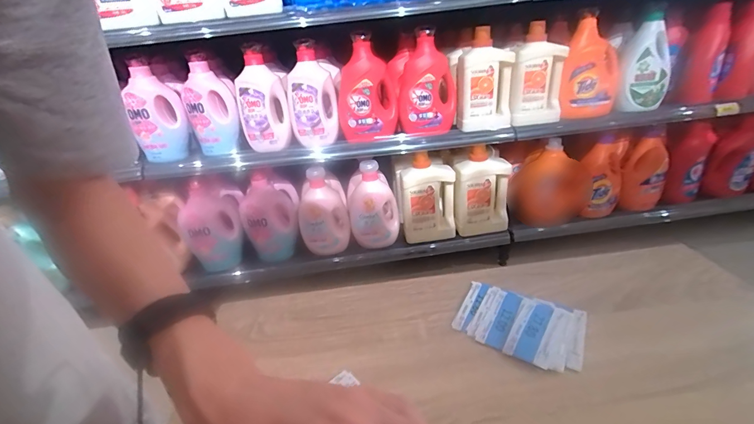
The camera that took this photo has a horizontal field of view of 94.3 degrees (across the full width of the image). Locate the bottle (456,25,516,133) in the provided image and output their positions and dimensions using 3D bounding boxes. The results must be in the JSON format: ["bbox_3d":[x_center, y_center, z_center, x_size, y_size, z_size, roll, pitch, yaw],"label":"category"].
[{"bbox_3d":[0.353,-0.423,1.140,0.165,0.299,0.099,3,29,15],"label":"bottle"}]

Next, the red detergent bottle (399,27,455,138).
[{"bbox_3d":[0.162,-0.408,1.133,0.181,0.309,0.107,1,29,10],"label":"red detergent bottle"}]

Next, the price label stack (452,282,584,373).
[{"bbox_3d":[0.145,0.113,0.364,0.120,0.013,0.088,13,33,31],"label":"price label stack"}]

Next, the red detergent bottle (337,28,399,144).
[{"bbox_3d":[-0.033,-0.389,1.120,0.184,0.315,0.137,-5,28,0],"label":"red detergent bottle"}]

